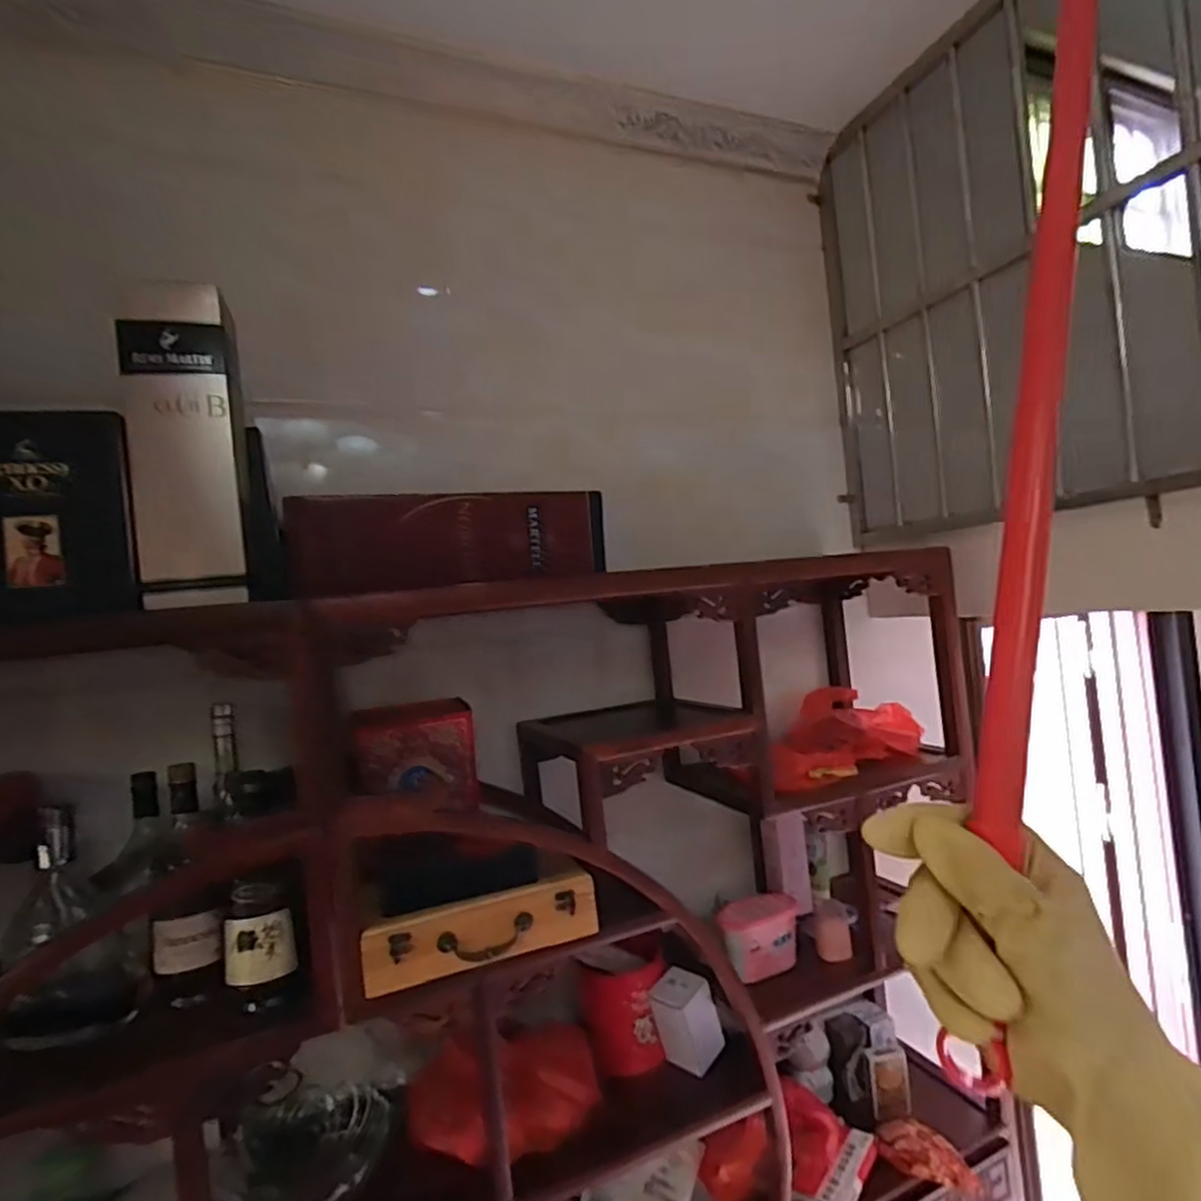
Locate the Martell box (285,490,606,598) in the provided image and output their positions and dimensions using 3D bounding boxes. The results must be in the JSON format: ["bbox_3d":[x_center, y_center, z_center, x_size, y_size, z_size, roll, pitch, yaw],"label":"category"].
[{"bbox_3d":[-0.221,-0.095,1.052,0.469,0.138,0.078,-5,-1,-23],"label":"Martell box"}]

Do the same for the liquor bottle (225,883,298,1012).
[{"bbox_3d":[-0.415,0.414,0.830,0.073,0.148,0.067,-5,-1,-33],"label":"liquor bottle"}]

